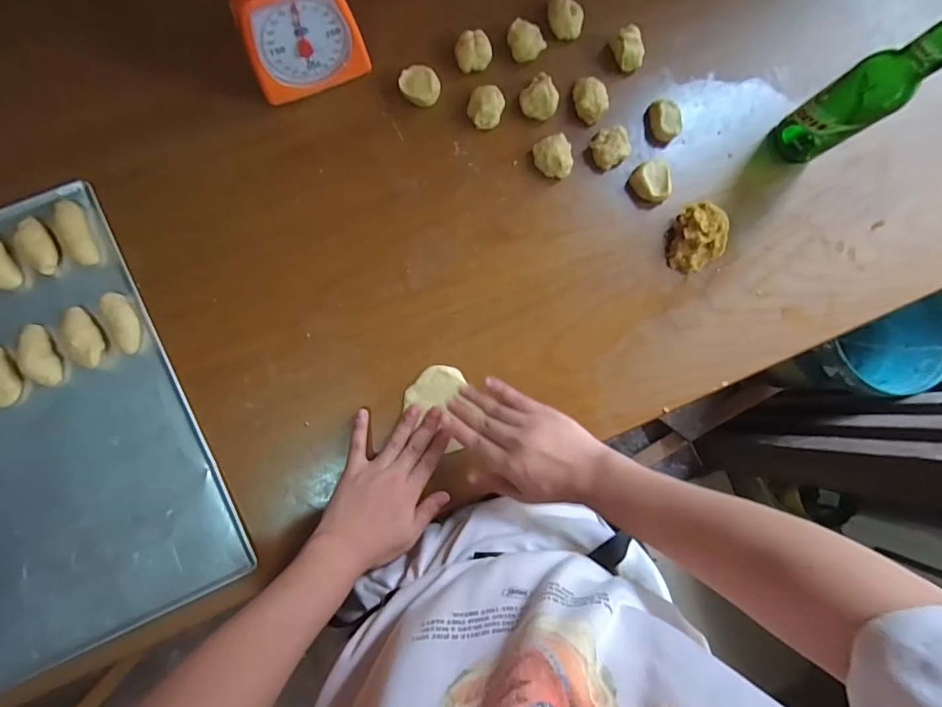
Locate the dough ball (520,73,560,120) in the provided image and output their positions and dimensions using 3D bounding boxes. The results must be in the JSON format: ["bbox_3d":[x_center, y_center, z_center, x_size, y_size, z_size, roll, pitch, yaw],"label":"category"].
[{"bbox_3d":[0.082,-0.299,0.544,0.043,0.023,0.045,0,86,-6],"label":"dough ball"}]

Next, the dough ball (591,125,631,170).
[{"bbox_3d":[0.163,-0.243,0.553,0.044,0.020,0.039,-37,90,-7],"label":"dough ball"}]

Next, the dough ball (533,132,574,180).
[{"bbox_3d":[0.096,-0.228,0.545,0.042,0.024,0.044,0,86,-6],"label":"dough ball"}]

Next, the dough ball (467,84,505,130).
[{"bbox_3d":[0.018,-0.284,0.541,0.039,0.020,0.045,21,84,-4],"label":"dough ball"}]

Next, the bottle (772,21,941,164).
[{"bbox_3d":[0.410,-0.269,0.469,0.055,0.237,0.059,-32,90,-7],"label":"bottle"}]

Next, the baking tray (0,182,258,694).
[{"bbox_3d":[-0.454,0.089,0.471,0.310,0.027,0.431,-25,89,-7],"label":"baking tray"}]

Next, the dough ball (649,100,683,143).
[{"bbox_3d":[0.232,-0.278,0.564,0.037,0.019,0.042,-1,86,-6],"label":"dough ball"}]

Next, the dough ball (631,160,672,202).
[{"bbox_3d":[0.215,-0.202,0.557,0.040,0.021,0.047,-36,90,-7],"label":"dough ball"}]

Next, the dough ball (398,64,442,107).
[{"bbox_3d":[-0.058,-0.304,0.536,0.045,0.016,0.040,26,84,-3],"label":"dough ball"}]

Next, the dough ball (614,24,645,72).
[{"bbox_3d":[0.187,-0.361,0.559,0.028,0.030,0.040,-29,89,-7],"label":"dough ball"}]

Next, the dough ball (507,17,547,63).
[{"bbox_3d":[0.063,-0.364,0.547,0.041,0.019,0.038,0,86,-6],"label":"dough ball"}]

